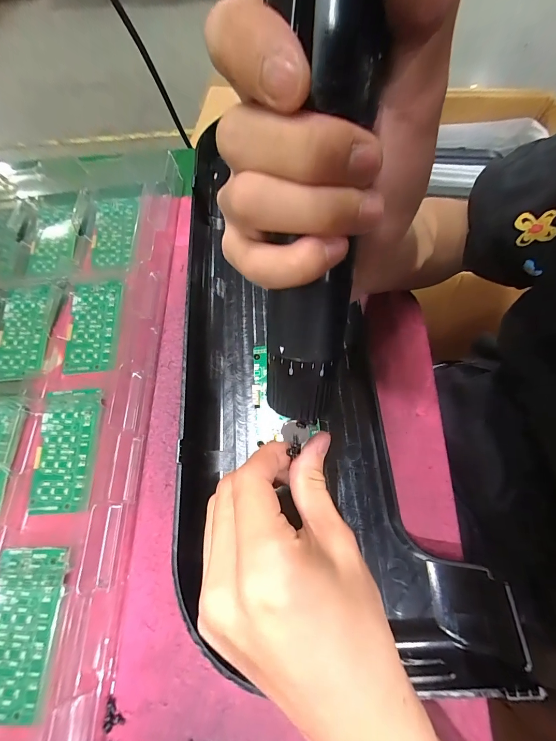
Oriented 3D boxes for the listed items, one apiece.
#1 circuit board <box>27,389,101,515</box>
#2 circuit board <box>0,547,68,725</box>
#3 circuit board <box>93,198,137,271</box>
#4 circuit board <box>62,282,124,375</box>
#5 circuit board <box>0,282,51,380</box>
[{"bbox_3d":[-0.166,0.060,0.260,0.047,0.008,0.092,-3,67,2],"label":"circuit board"},{"bbox_3d":[-0.168,0.167,0.214,0.045,0.005,0.093,2,67,4],"label":"circuit board"},{"bbox_3d":[-0.172,-0.144,0.350,0.044,0.004,0.085,-2,74,4],"label":"circuit board"},{"bbox_3d":[-0.167,-0.041,0.303,0.049,0.008,0.087,-2,67,2],"label":"circuit board"},{"bbox_3d":[-0.238,-0.039,0.312,0.046,0.009,0.097,-4,67,1],"label":"circuit board"}]

